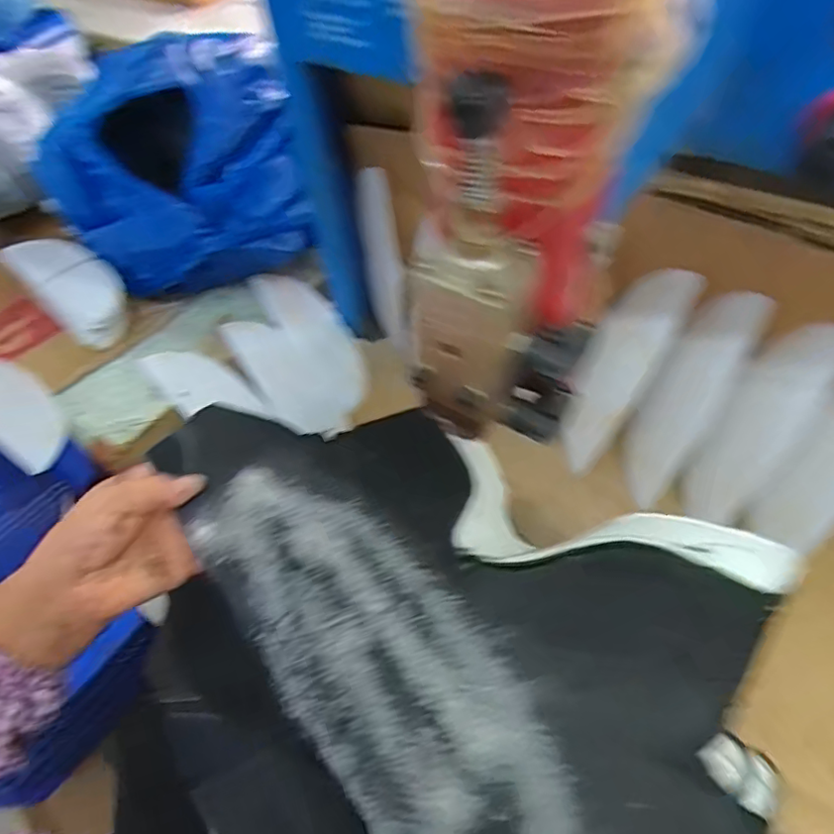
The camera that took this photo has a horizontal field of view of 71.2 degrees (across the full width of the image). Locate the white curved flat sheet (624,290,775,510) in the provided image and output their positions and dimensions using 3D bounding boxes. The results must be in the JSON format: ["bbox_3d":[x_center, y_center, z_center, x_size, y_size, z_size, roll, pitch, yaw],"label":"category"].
[{"bbox_3d":[0.231,-0.013,0.502,0.057,0.198,0.013,32,28,25],"label":"white curved flat sheet"}]

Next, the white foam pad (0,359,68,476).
[{"bbox_3d":[-0.430,-0.011,0.617,0.191,0.019,0.072,34,63,26],"label":"white foam pad"}]

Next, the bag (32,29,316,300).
[{"bbox_3d":[-0.286,-0.307,0.703,0.306,0.183,0.309,-13,53,-5],"label":"bag"}]

